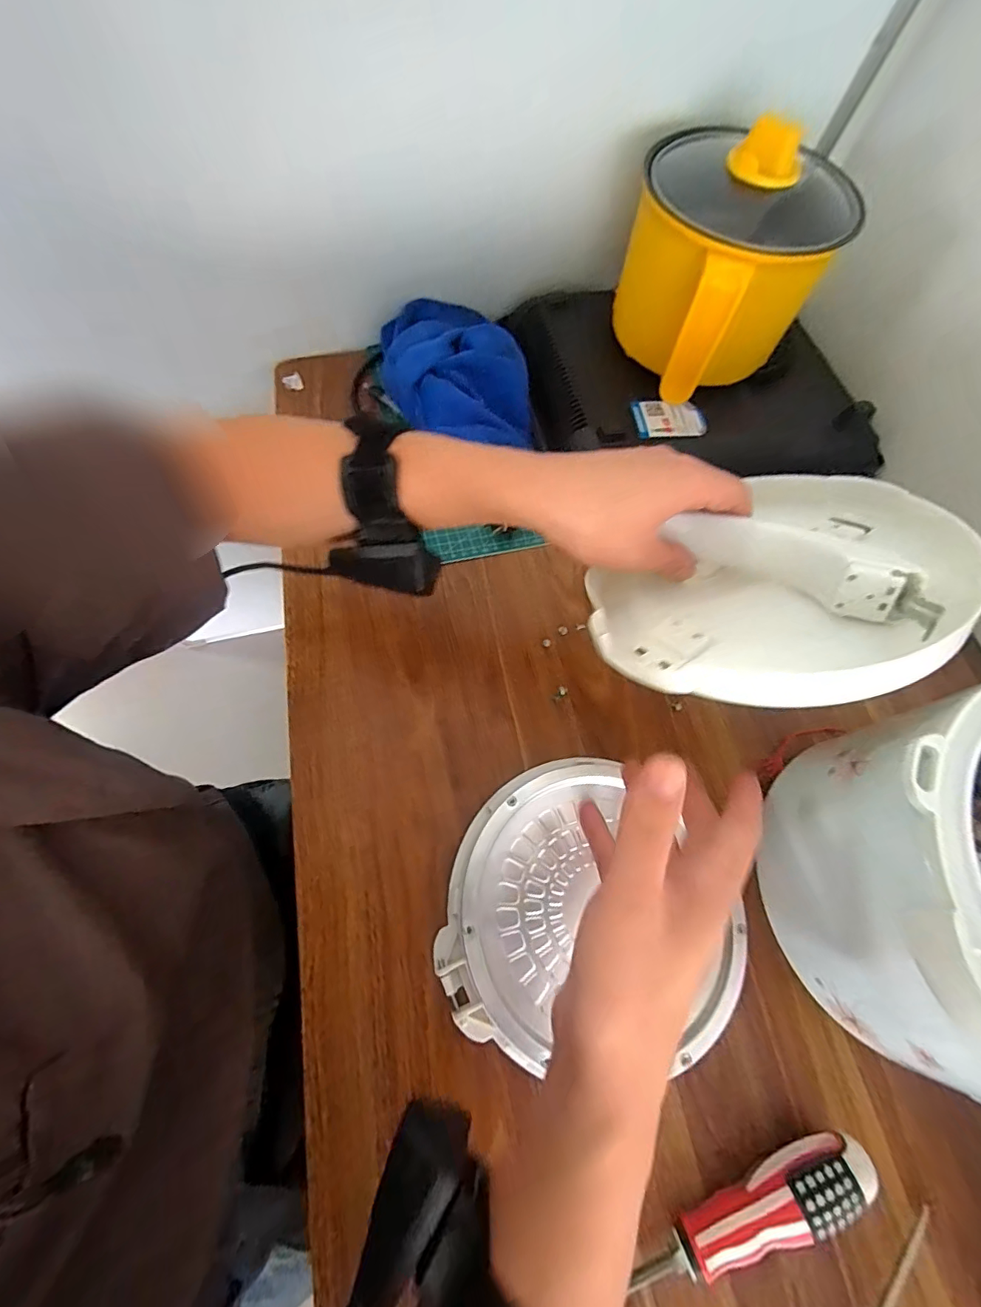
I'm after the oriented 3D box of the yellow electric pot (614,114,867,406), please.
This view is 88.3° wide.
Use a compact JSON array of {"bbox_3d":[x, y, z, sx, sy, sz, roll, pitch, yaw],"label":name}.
[{"bbox_3d":[0.193,-0.324,0.422,0.154,0.142,0.193,10,66,2],"label":"yellow electric pot"}]

